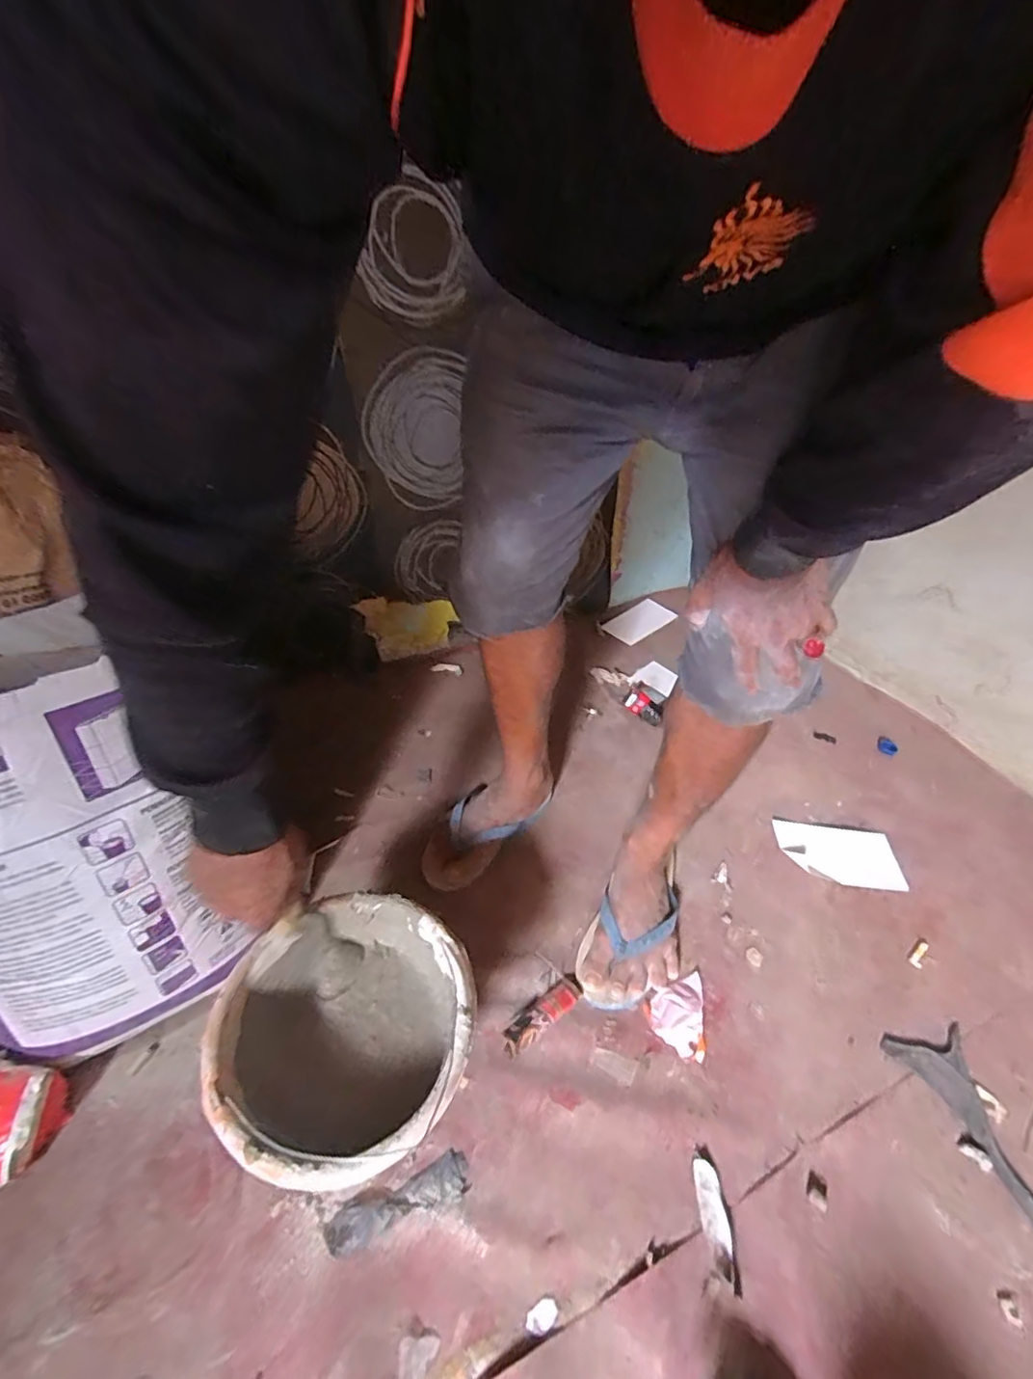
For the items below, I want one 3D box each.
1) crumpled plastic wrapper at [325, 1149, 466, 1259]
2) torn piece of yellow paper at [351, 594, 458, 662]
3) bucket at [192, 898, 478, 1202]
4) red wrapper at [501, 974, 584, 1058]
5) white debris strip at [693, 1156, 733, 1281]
[{"bbox_3d":[-0.115,0.507,0.550,0.136,0.010,0.038,-16,39,-18],"label":"crumpled plastic wrapper"},{"bbox_3d":[-0.234,-0.134,1.200,0.200,0.155,0.006,-8,43,-19],"label":"torn piece of yellow paper"},{"bbox_3d":[-0.164,0.381,0.584,0.237,0.207,0.244,-1,37,1],"label":"bucket"},{"bbox_3d":[0.031,0.394,0.682,0.121,0.021,0.036,-27,44,-30],"label":"red wrapper"},{"bbox_3d":[0.192,0.512,0.544,0.027,0.004,0.084,-1,37,1],"label":"white debris strip"}]

